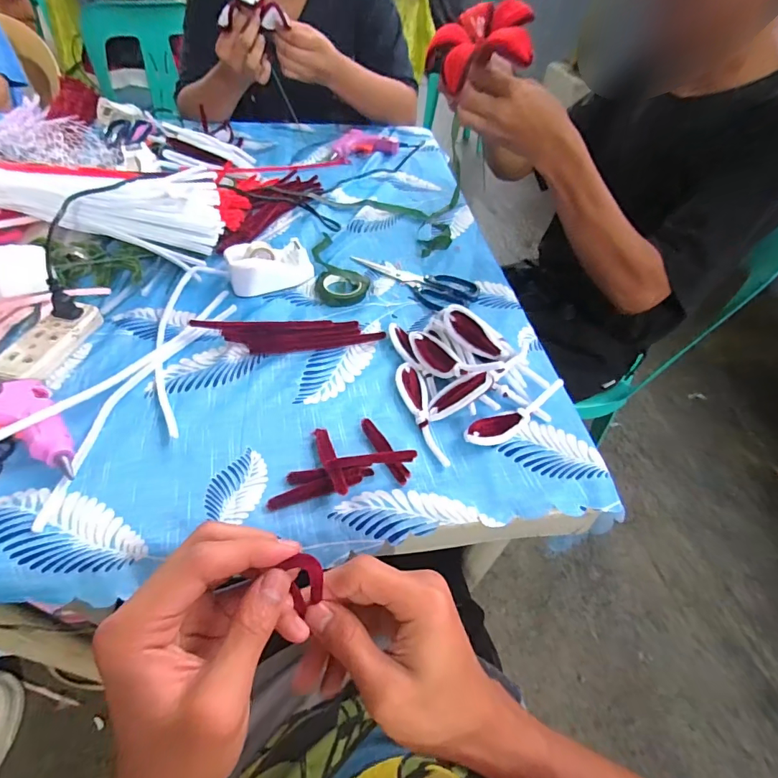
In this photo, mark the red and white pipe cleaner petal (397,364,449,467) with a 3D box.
[{"bbox_3d":[0.029,0.021,0.420,0.029,0.007,0.122,-5,51,-9],"label":"red and white pipe cleaner petal"}]

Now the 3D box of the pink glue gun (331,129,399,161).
[{"bbox_3d":[-0.049,-0.467,0.826,0.133,0.026,0.069,-13,53,-15],"label":"pink glue gun"}]

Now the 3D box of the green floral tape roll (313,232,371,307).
[{"bbox_3d":[-0.064,-0.159,0.571,0.067,0.014,0.133,-4,51,-9],"label":"green floral tape roll"}]

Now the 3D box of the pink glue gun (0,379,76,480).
[{"bbox_3d":[-0.314,0.018,0.356,0.123,0.052,0.088,3,50,-3],"label":"pink glue gun"}]

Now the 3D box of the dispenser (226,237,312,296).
[{"bbox_3d":[-0.148,-0.153,0.542,0.100,0.037,0.058,-18,54,-19],"label":"dispenser"}]

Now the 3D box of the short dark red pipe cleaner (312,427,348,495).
[{"bbox_3d":[-0.051,0.061,0.371,0.015,0.007,0.077,-13,39,-16],"label":"short dark red pipe cleaner"}]

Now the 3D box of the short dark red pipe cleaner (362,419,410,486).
[{"bbox_3d":[-0.003,0.055,0.389,0.013,0.008,0.071,-23,56,-22],"label":"short dark red pipe cleaner"}]

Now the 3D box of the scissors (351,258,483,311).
[{"bbox_3d":[0.029,-0.143,0.571,0.174,0.008,0.072,23,52,13],"label":"scissors"}]

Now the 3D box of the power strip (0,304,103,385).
[{"bbox_3d":[-0.341,-0.045,0.438,0.041,0.026,0.107,10,50,3],"label":"power strip"}]

